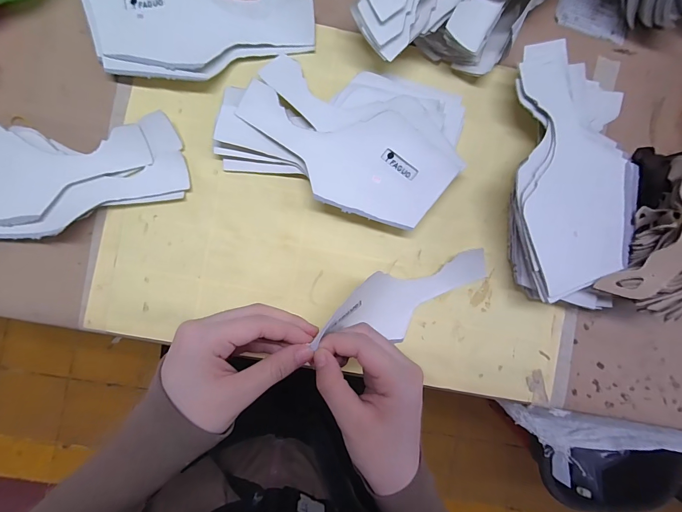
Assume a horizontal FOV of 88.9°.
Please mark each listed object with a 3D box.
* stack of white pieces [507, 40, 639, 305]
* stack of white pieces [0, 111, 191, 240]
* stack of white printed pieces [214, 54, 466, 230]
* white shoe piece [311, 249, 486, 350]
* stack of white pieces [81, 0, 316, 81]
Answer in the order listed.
[{"bbox_3d":[0.198,-0.070,0.314,0.104,0.050,0.219,6,89,-3],"label":"stack of white pieces"},{"bbox_3d":[-0.253,-0.067,0.303,0.221,0.025,0.098,-4,90,-4],"label":"stack of white pieces"},{"bbox_3d":[0.000,-0.108,0.313,0.210,0.033,0.125,15,89,-3],"label":"stack of white printed pieces"},{"bbox_3d":[0.057,0.042,0.306,0.173,0.047,0.064,-16,91,-22],"label":"white shoe piece"},{"bbox_3d":[-0.124,-0.217,0.313,0.193,0.020,0.106,-12,91,-4],"label":"stack of white pieces"}]

